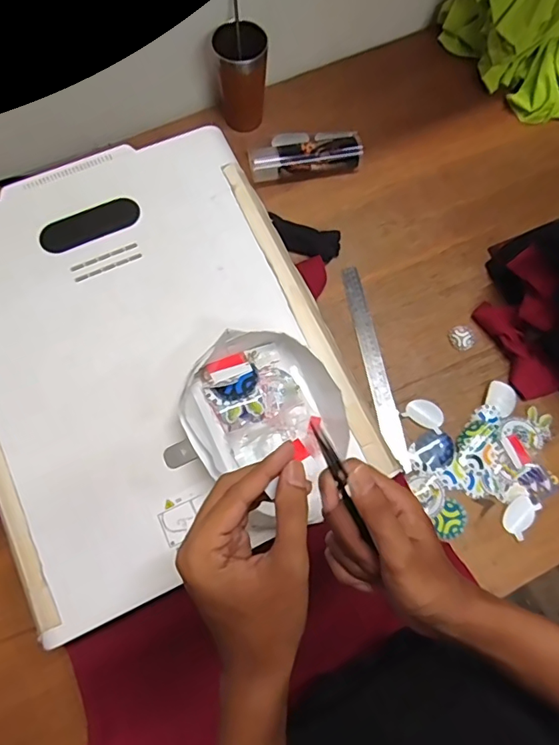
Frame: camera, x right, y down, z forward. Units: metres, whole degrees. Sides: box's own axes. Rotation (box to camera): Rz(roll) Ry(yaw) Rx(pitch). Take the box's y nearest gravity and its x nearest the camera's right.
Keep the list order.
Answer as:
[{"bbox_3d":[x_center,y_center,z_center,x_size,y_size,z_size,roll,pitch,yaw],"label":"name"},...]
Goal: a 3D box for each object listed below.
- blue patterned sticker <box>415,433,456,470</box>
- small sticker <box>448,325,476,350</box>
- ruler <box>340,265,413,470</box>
[{"bbox_3d":[0.224,0.112,0.717,0.055,0.007,0.050,-12,72,-5],"label":"blue patterned sticker"},{"bbox_3d":[0.279,-0.053,0.769,0.036,0.004,0.040,-33,75,-11],"label":"small sticker"},{"bbox_3d":[0.141,-0.013,0.749,0.029,0.007,0.319,-12,73,2],"label":"ruler"}]

